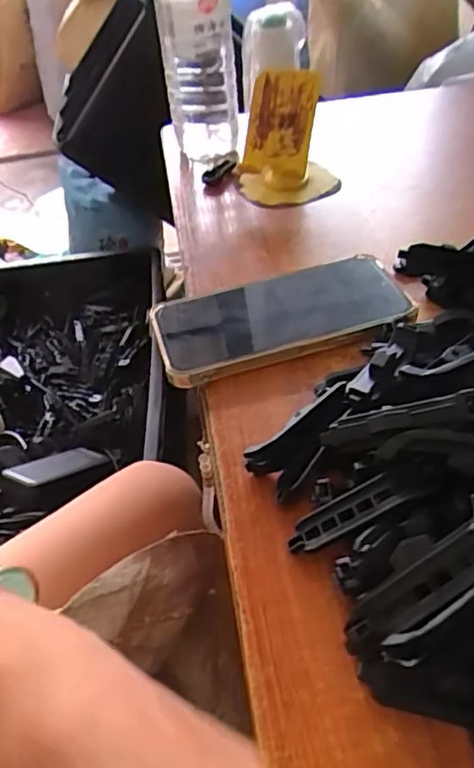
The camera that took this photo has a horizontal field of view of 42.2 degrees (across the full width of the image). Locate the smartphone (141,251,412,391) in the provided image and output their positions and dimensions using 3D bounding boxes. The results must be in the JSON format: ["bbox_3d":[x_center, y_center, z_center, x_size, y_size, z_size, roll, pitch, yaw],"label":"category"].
[{"bbox_3d":[0.031,-0.045,0.414,0.169,0.018,0.076,-14,43,-7],"label":"smartphone"}]

